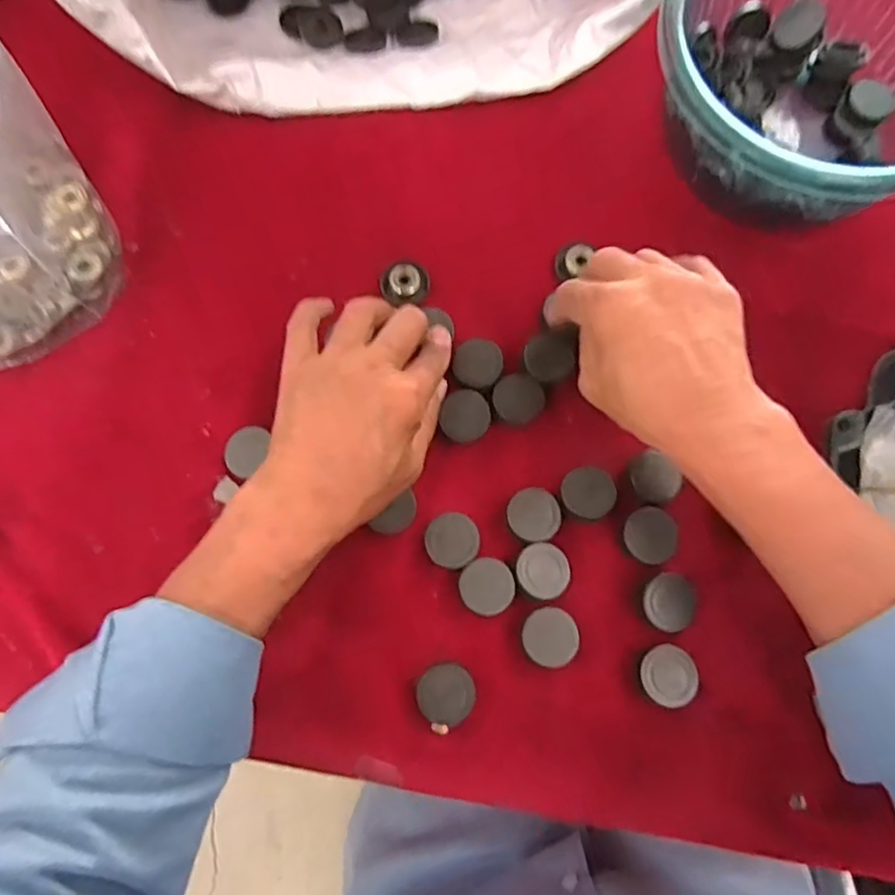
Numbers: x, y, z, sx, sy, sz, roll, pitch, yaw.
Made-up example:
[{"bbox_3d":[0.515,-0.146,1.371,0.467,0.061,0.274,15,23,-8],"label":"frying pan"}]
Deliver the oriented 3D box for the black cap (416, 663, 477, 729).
[{"bbox_3d":[-0.001,0.142,0.360,0.032,0.013,0.033,4,76,1],"label":"black cap"}]

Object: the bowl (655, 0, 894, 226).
[{"bbox_3d":[0.237,-0.241,0.417,0.195,0.086,0.192,0,76,0],"label":"bowl"}]

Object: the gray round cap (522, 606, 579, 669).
[{"bbox_3d":[0.060,0.111,0.364,0.031,0.007,0.033,0,76,0],"label":"gray round cap"}]

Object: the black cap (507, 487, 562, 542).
[{"bbox_3d":[0.053,0.041,0.382,0.032,0.004,0.032,-16,76,-4],"label":"black cap"}]

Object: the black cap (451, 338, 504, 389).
[{"bbox_3d":[0.020,-0.053,0.408,0.032,0.016,0.033,0,76,0],"label":"black cap"}]

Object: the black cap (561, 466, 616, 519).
[{"bbox_3d":[0.087,0.028,0.383,0.032,0.007,0.031,0,76,0],"label":"black cap"}]

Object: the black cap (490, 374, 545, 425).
[{"bbox_3d":[0.046,-0.031,0.402,0.032,0.009,0.030,0,76,0],"label":"black cap"}]

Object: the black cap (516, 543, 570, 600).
[{"bbox_3d":[0.057,0.073,0.372,0.031,0.004,0.032,0,76,0],"label":"black cap"}]

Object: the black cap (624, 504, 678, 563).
[{"bbox_3d":[0.123,0.053,0.377,0.031,0.005,0.033,0,76,0],"label":"black cap"}]

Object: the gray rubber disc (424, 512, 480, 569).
[{"bbox_3d":[0.003,0.056,0.376,0.032,0.004,0.033,-15,86,-16],"label":"gray rubber disc"}]

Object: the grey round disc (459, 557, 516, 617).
[{"bbox_3d":[0.024,0.083,0.372,0.032,0.006,0.033,0,76,0],"label":"grey round disc"}]

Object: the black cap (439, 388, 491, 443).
[{"bbox_3d":[0.014,-0.019,0.398,0.032,0.009,0.032,1,81,-5],"label":"black cap"}]

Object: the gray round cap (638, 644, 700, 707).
[{"bbox_3d":[0.126,0.130,0.356,0.031,0.014,0.032,0,76,0],"label":"gray round cap"}]

